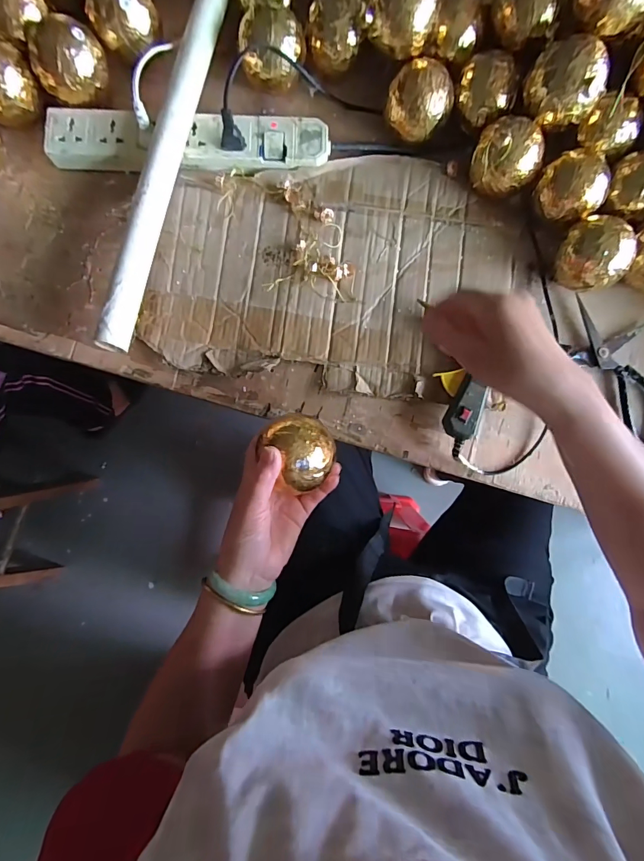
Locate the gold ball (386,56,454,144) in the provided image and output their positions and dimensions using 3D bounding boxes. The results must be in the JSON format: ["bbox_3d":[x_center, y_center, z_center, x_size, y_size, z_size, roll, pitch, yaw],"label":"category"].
[{"bbox_3d":[0.107,-0.362,0.451,0.069,0.067,0.063,0,84,-2],"label":"gold ball"}]

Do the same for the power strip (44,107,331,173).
[{"bbox_3d":[-0.150,-0.331,0.458,0.311,0.032,0.061,1,85,-1],"label":"power strip"}]

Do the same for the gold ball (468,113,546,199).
[{"bbox_3d":[0.202,-0.297,0.445,0.070,0.073,0.069,0,84,-2],"label":"gold ball"}]

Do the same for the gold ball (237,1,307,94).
[{"bbox_3d":[-0.055,-0.430,0.456,0.068,0.069,0.071,0,85,-2],"label":"gold ball"}]

